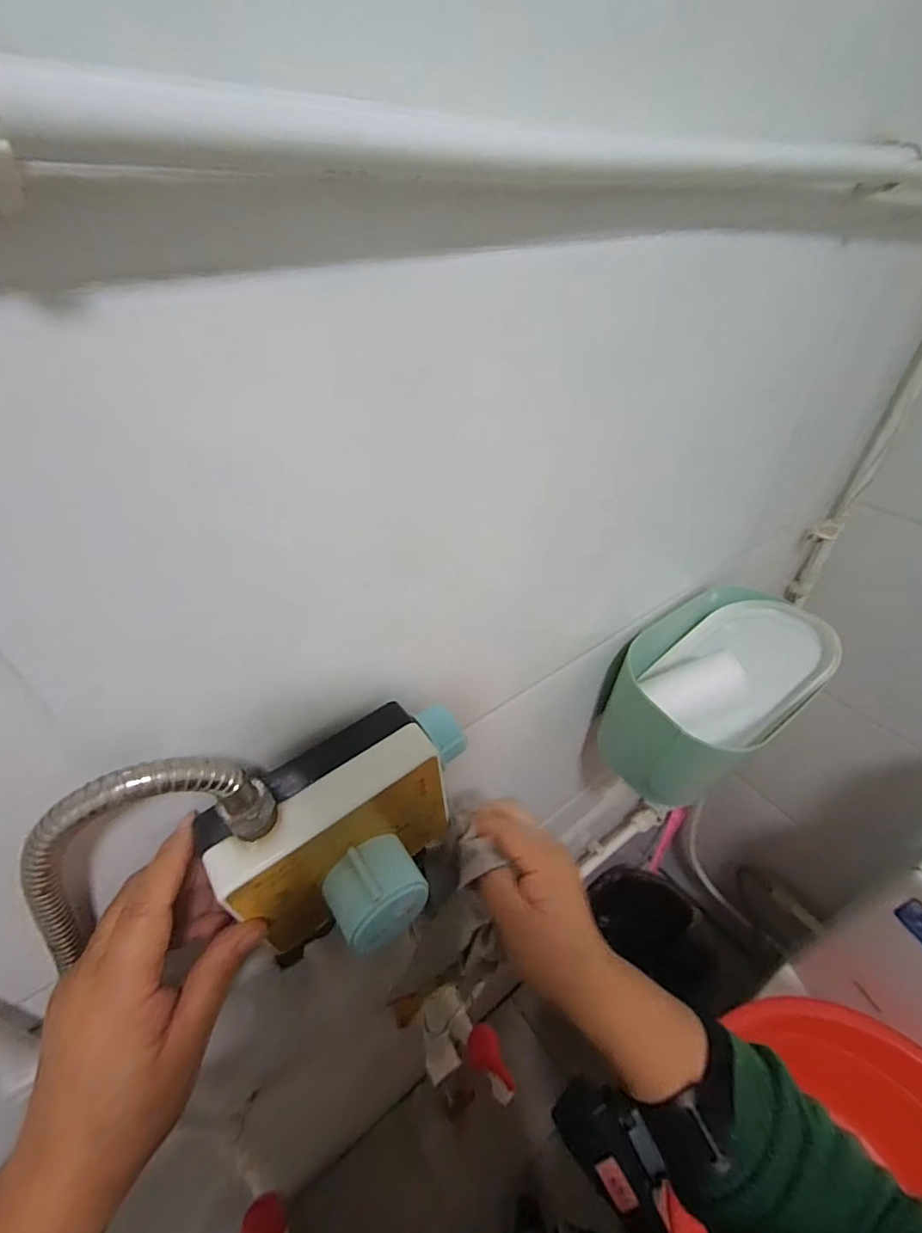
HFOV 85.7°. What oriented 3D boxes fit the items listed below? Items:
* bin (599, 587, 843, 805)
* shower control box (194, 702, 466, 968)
[{"bbox_3d":[0.253,0.074,0.494,0.219,0.109,0.143,-25,47,-26],"label":"bin"},{"bbox_3d":[-0.049,0.114,0.265,0.136,0.083,0.070,-28,48,-28],"label":"shower control box"}]

